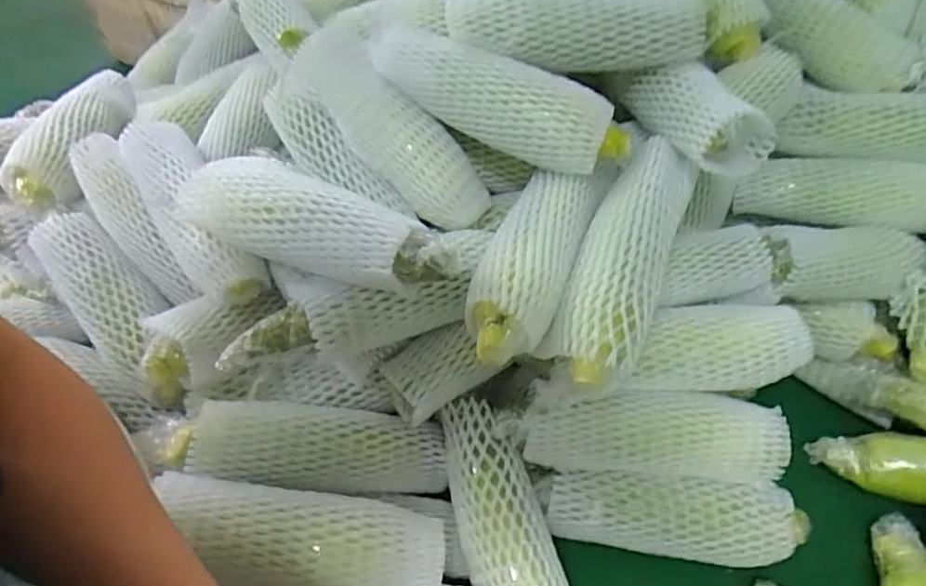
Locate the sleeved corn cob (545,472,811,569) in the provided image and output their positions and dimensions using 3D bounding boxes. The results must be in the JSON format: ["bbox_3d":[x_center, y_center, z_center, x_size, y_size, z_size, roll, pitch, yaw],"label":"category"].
[{"bbox_3d":[0.174,0.186,0.483,0.204,0.051,0.052,3,42,1],"label":"sleeved corn cob"}]

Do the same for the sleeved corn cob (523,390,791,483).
[{"bbox_3d":[0.157,0.111,0.484,0.204,0.056,0.054,5,42,3],"label":"sleeved corn cob"}]

